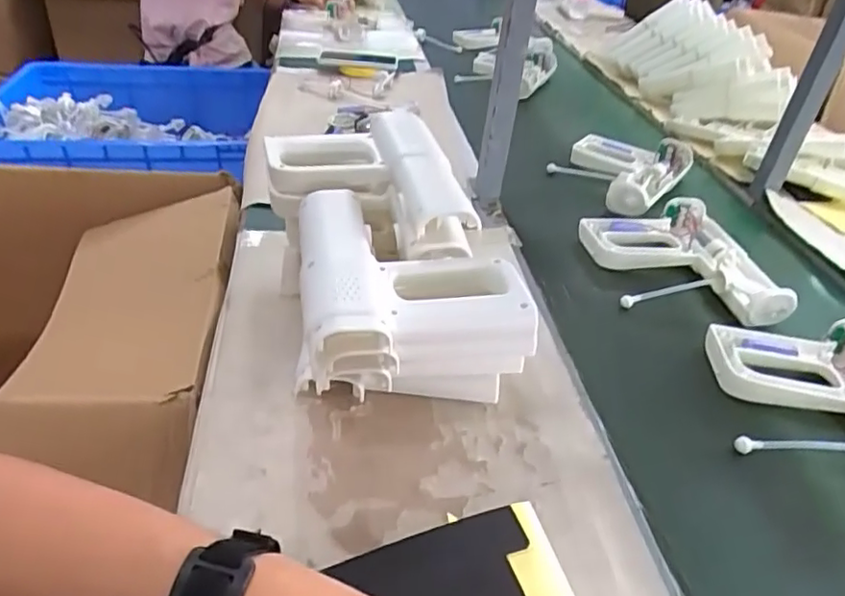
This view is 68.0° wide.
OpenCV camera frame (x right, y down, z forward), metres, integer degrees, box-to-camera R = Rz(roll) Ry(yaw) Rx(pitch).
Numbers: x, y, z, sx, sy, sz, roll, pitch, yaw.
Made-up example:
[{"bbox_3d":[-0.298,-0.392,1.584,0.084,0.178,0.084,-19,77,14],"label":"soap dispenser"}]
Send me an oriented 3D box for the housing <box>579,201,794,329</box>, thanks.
[{"bbox_3d":[0.311,-0.047,0.751,0.187,0.041,0.218,-5,37,-13],"label":"housing"}]

